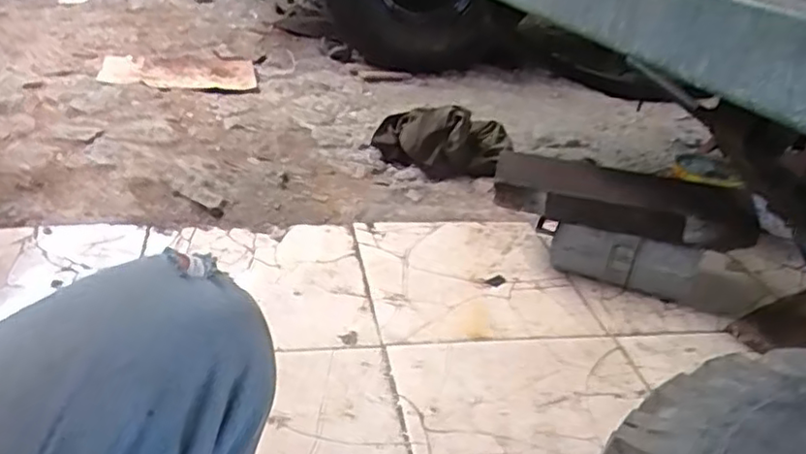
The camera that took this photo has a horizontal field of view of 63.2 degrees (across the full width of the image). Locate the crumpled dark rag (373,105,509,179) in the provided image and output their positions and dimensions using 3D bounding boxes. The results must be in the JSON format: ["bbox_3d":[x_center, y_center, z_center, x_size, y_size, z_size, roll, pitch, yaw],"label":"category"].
[{"bbox_3d":[0.088,-0.215,1.661,0.328,0.145,0.144,10,29,7],"label":"crumpled dark rag"}]

